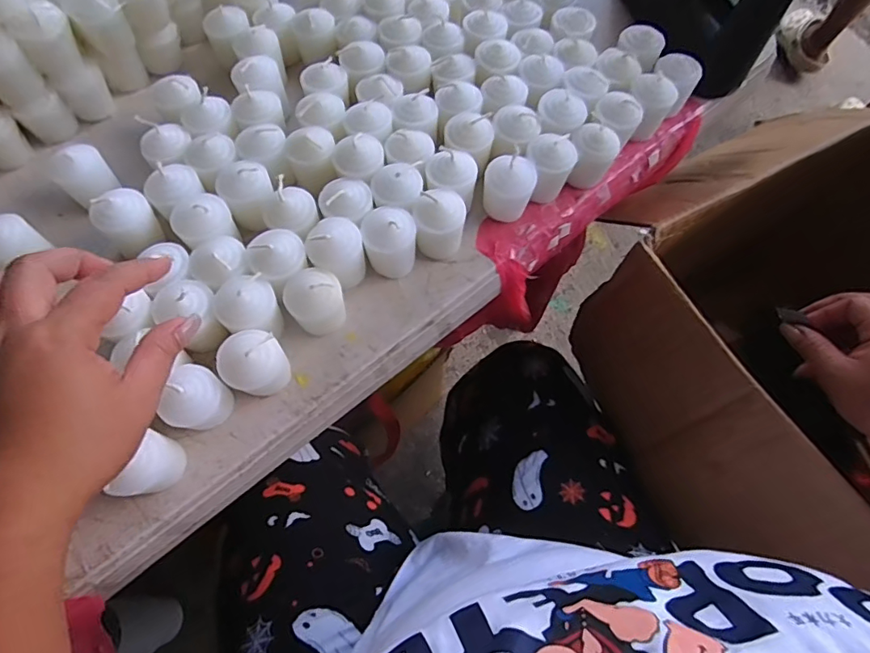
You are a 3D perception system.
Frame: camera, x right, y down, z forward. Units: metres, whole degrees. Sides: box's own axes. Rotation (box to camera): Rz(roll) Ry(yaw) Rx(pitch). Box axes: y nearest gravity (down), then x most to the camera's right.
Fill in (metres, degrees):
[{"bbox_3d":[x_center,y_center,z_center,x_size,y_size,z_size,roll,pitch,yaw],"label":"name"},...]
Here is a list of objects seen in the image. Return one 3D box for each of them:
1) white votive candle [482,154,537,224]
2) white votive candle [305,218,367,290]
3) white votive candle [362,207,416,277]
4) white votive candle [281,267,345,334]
[{"bbox_3d":[0.056,-0.104,0.377,0.037,0.047,0.032,12,67,4],"label":"white votive candle"},{"bbox_3d":[-0.067,-0.049,0.346,0.036,0.042,0.033,0,67,-1],"label":"white votive candle"},{"bbox_3d":[-0.032,-0.061,0.357,0.036,0.046,0.036,-4,67,-2],"label":"white votive candle"},{"bbox_3d":[-0.080,-0.016,0.338,0.036,0.044,0.035,0,67,-1],"label":"white votive candle"}]

